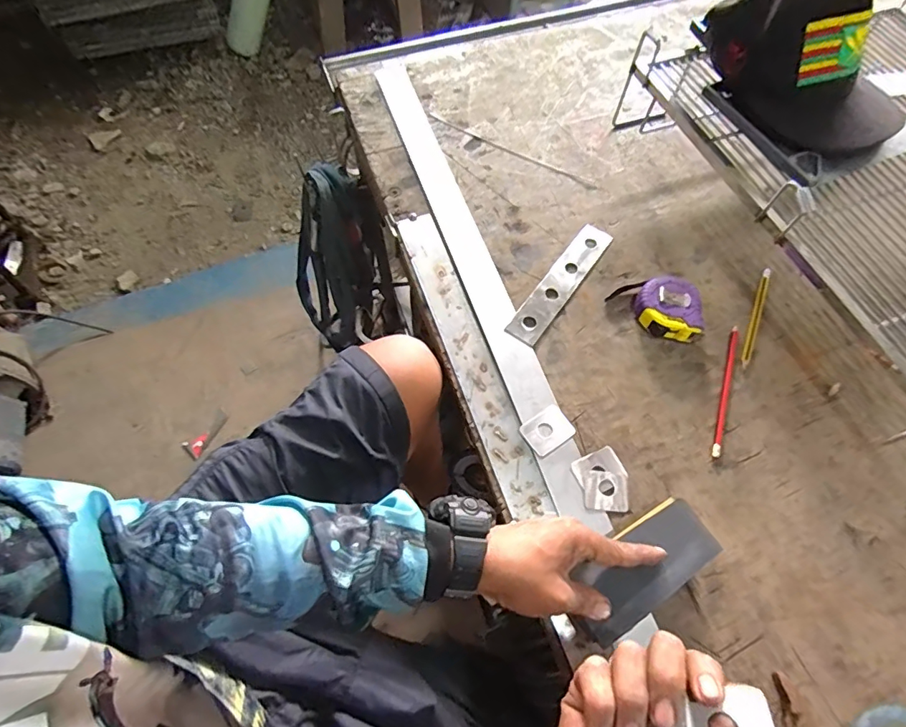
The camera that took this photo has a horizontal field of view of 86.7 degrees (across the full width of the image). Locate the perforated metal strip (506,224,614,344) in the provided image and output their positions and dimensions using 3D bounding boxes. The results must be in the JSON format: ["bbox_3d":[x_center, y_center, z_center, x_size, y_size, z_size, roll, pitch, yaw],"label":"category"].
[{"bbox_3d":[0.137,-0.102,0.597,0.041,0.004,0.203,36,67,8],"label":"perforated metal strip"}]

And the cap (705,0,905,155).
[{"bbox_3d":[0.413,-0.356,0.542,0.144,0.116,0.232,-27,67,-15],"label":"cap"}]

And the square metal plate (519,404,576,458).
[{"bbox_3d":[0.101,0.071,0.507,0.050,0.008,0.041,-33,68,-15],"label":"square metal plate"}]

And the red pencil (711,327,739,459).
[{"bbox_3d":[0.303,0.028,0.530,0.010,0.005,0.164,20,66,10],"label":"red pencil"}]

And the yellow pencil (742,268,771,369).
[{"bbox_3d":[0.364,-0.059,0.575,0.012,0.004,0.150,25,66,12],"label":"yellow pencil"}]

